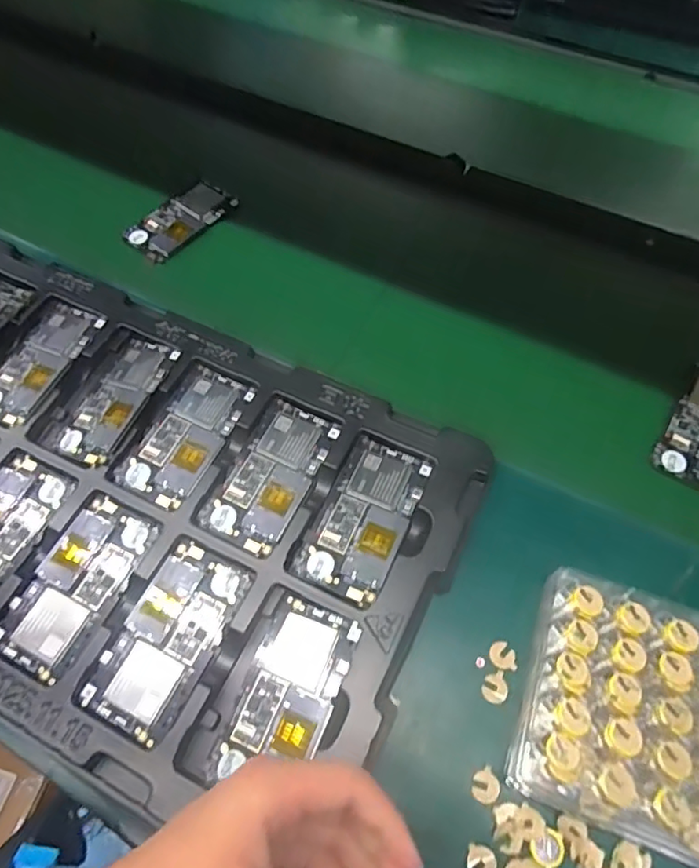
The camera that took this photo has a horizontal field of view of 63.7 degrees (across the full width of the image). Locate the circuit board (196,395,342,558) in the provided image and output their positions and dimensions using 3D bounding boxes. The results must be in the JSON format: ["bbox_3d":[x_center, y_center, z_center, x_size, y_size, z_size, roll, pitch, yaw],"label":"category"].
[{"bbox_3d":[-0.063,0.032,0.458,0.066,0.006,0.125,24,65,15],"label":"circuit board"}]

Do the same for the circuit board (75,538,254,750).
[{"bbox_3d":[-0.128,0.143,0.399,0.068,0.006,0.126,23,64,15],"label":"circuit board"}]

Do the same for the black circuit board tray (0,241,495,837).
[{"bbox_3d":[-0.200,0.040,0.446,0.534,0.025,0.329,22,64,14],"label":"black circuit board tray"}]

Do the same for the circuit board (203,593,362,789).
[{"bbox_3d":[-0.041,0.173,0.376,0.063,0.007,0.118,12,61,23],"label":"circuit board"}]

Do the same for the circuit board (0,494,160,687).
[{"bbox_3d":[-0.202,0.110,0.418,0.067,0.005,0.127,22,64,14],"label":"circuit board"}]

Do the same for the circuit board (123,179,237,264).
[{"bbox_3d":[-0.184,-0.235,0.618,0.060,0.013,0.116,41,68,20],"label":"circuit board"}]

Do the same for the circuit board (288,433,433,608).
[{"bbox_3d":[0.013,0.063,0.435,0.066,0.004,0.126,23,64,14],"label":"circuit board"}]

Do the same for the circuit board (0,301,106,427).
[{"bbox_3d":[-0.280,-0.066,0.506,0.056,0.010,0.122,24,64,12],"label":"circuit board"}]

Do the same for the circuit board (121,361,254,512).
[{"bbox_3d":[-0.135,0.000,0.476,0.060,0.005,0.122,24,65,15],"label":"circuit board"}]

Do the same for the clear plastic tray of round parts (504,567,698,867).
[{"bbox_3d":[0.206,0.180,0.361,0.174,0.044,0.149,17,63,12],"label":"clear plastic tray of round parts"}]

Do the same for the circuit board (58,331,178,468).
[{"bbox_3d":[-0.202,-0.034,0.490,0.055,0.004,0.123,21,64,13],"label":"circuit board"}]

